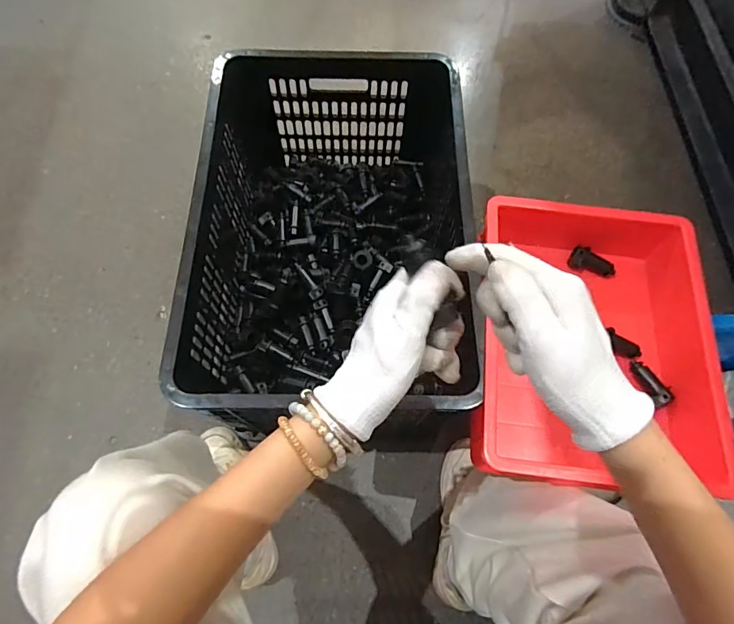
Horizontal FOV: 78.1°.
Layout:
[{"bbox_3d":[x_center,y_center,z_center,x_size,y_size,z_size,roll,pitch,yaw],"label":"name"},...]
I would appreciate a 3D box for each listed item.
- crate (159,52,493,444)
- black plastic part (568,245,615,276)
[{"bbox_3d":[-0.045,-0.109,0.690,0.365,0.246,0.533,0,68,-2],"label":"crate"},{"bbox_3d":[0.316,-0.072,0.635,0.063,0.016,0.033,11,68,2],"label":"black plastic part"}]

